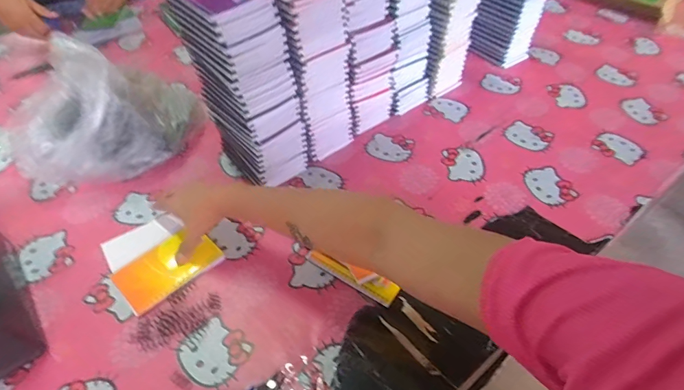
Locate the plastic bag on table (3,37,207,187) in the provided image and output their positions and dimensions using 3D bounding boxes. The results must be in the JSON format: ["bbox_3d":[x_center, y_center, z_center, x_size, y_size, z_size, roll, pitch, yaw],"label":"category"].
[{"bbox_3d":[-0.408,-0.144,0.679,0.272,0.179,0.218,3,49,3],"label":"plastic bag on table"}]

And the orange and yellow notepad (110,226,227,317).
[{"bbox_3d":[-0.246,0.099,0.587,0.134,0.009,0.084,-35,60,-25],"label":"orange and yellow notepad"}]

